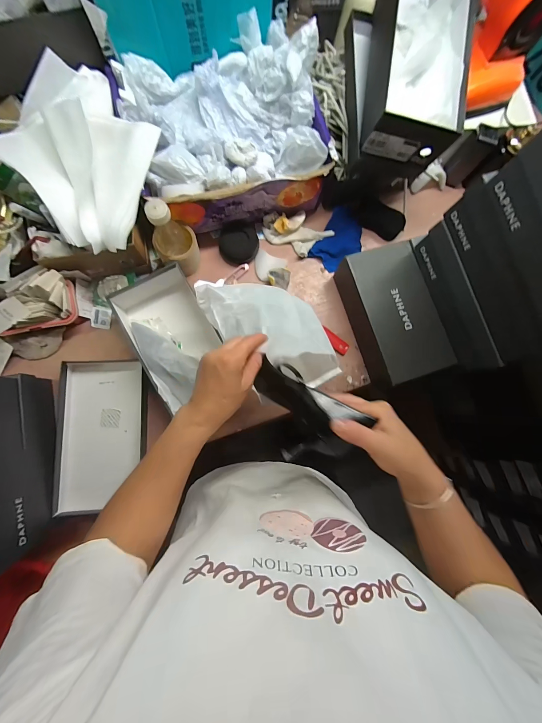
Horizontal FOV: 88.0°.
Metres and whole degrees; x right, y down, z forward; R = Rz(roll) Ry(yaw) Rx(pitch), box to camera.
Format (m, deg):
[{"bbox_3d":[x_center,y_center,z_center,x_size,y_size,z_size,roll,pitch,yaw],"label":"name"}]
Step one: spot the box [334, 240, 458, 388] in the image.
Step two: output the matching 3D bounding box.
[{"bbox_3d":[0.265,-0.102,0.632,0.177,0.086,0.289,-16,85,-8],"label":"box"}]

